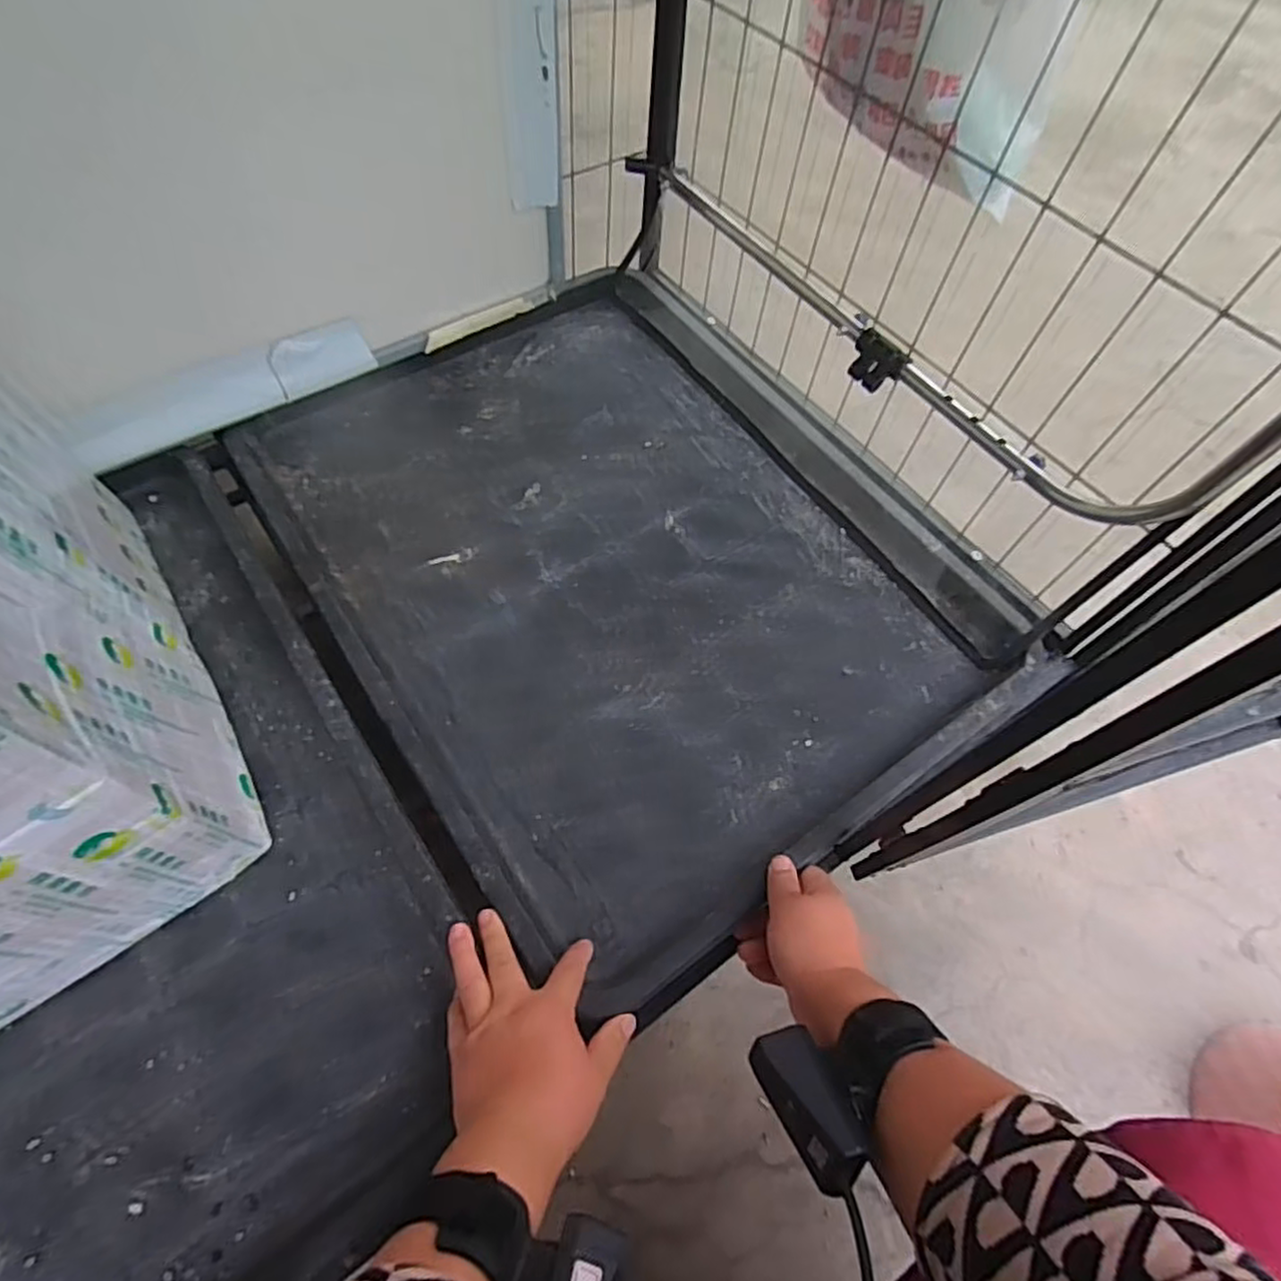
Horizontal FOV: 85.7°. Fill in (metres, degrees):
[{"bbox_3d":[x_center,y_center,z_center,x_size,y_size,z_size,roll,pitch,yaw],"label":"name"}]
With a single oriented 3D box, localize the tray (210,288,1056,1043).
[{"bbox_3d":[-0.016,-0.094,0.664,0.522,0.032,0.660,-32,68,-19],"label":"tray"}]

